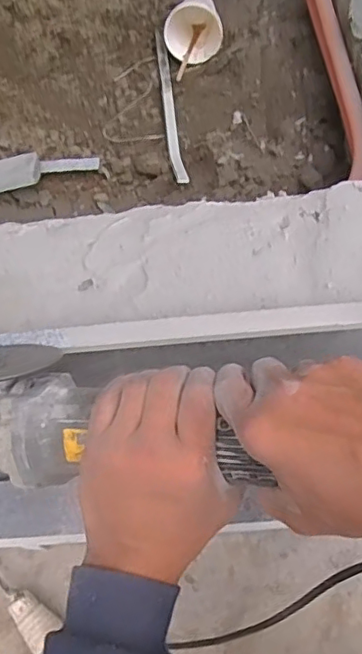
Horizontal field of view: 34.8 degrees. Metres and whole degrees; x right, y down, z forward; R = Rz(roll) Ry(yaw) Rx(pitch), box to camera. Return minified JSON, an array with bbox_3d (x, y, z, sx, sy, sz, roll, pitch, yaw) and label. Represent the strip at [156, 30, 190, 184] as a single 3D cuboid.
[{"bbox_3d":[-0.017,-0.302,0.788,0.019,0.025,0.275,-8,63,0],"label":"strip"}]

